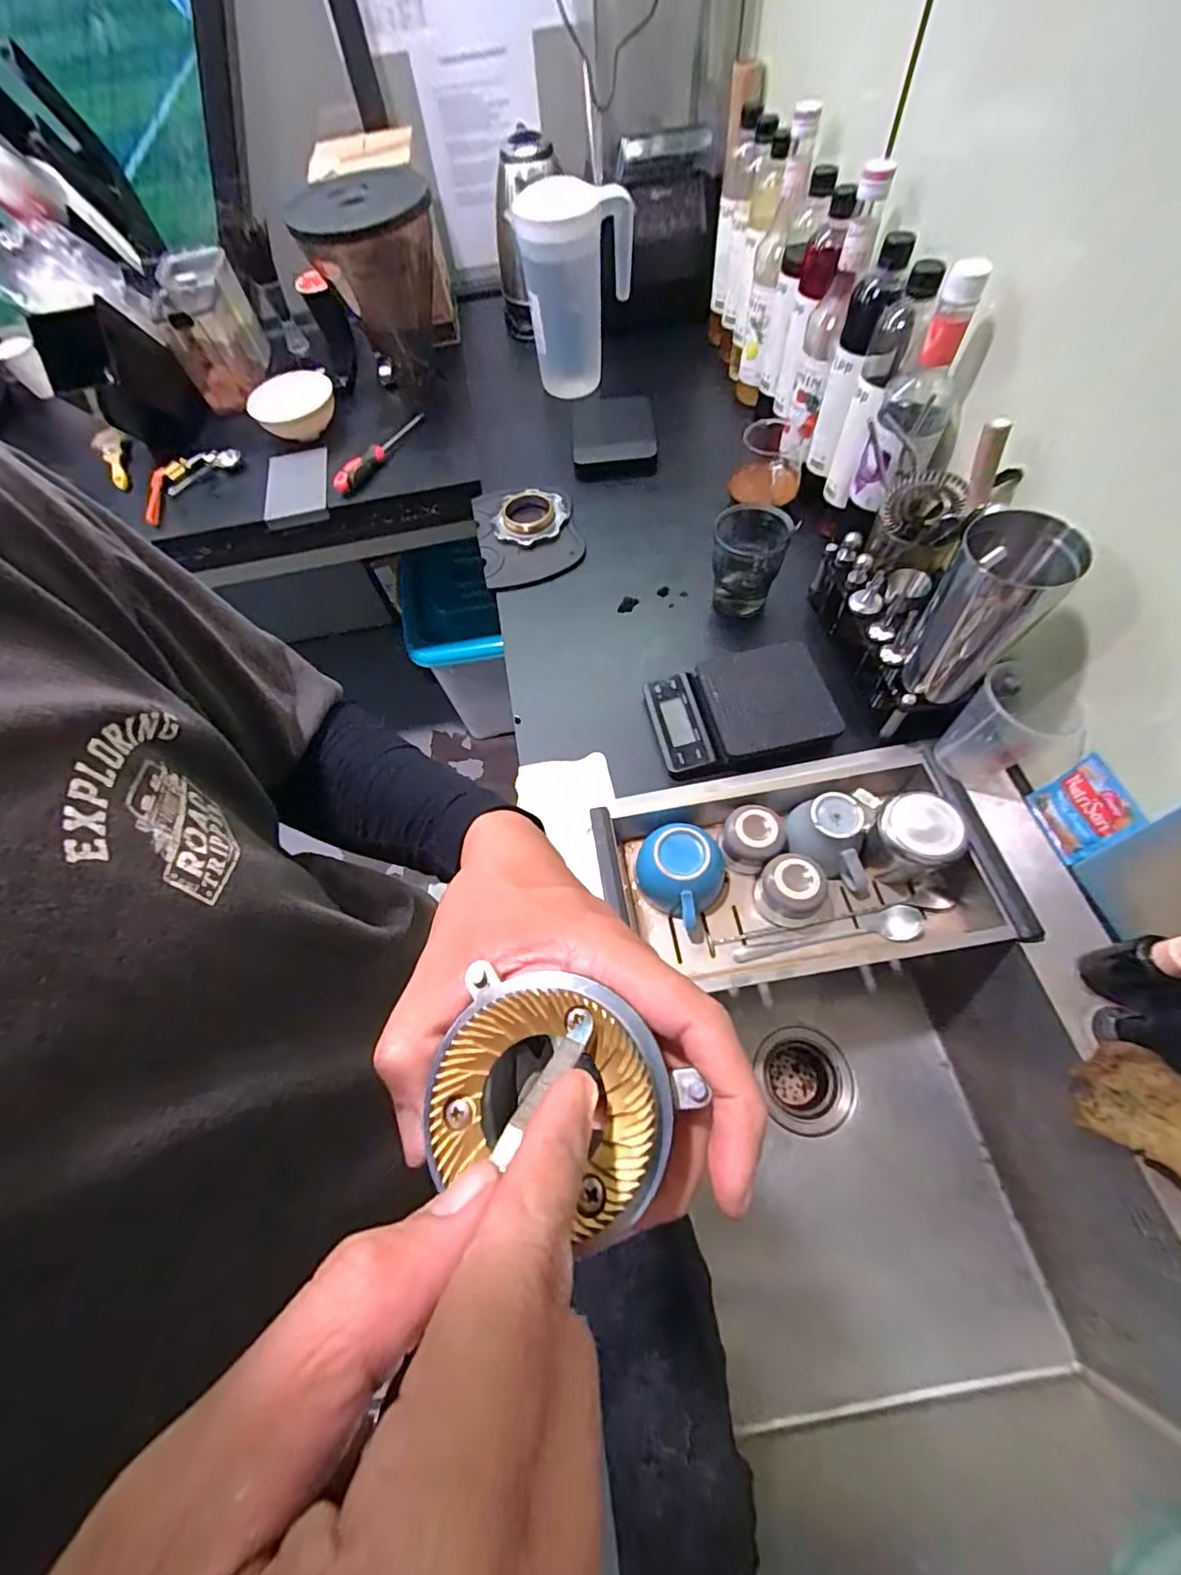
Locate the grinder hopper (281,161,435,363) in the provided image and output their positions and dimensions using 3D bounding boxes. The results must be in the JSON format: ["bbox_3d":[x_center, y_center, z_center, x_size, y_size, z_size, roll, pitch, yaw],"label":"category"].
[{"bbox_3d":[-0.334,-0.813,0.882,0.198,0.206,0.200,-19,63,-5],"label":"grinder hopper"}]

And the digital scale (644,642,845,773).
[{"bbox_3d":[0.168,-0.093,0.626,0.189,0.034,0.137,-12,63,-1],"label":"digital scale"}]

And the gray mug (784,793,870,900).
[{"bbox_3d":[0.243,0.061,0.553,0.067,0.065,0.094,-14,63,-2],"label":"gray mug"}]

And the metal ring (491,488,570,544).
[{"bbox_3d":[-0.089,-0.410,0.824,0.102,0.022,0.104,-2,63,4],"label":"metal ring"}]

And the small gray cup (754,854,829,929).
[{"bbox_3d":[0.199,0.104,0.544,0.052,0.069,0.063,-41,67,-15],"label":"small gray cup"}]

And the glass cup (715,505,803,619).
[{"bbox_3d":[0.196,-0.284,0.680,0.084,0.098,0.077,-2,63,4],"label":"glass cup"}]

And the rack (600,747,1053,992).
[{"bbox_3d":[0.203,0.081,0.551,0.368,0.089,0.210,-10,63,0],"label":"rack"}]

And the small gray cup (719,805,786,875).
[{"bbox_3d":[0.168,0.052,0.572,0.065,0.055,0.058,18,66,13],"label":"small gray cup"}]

